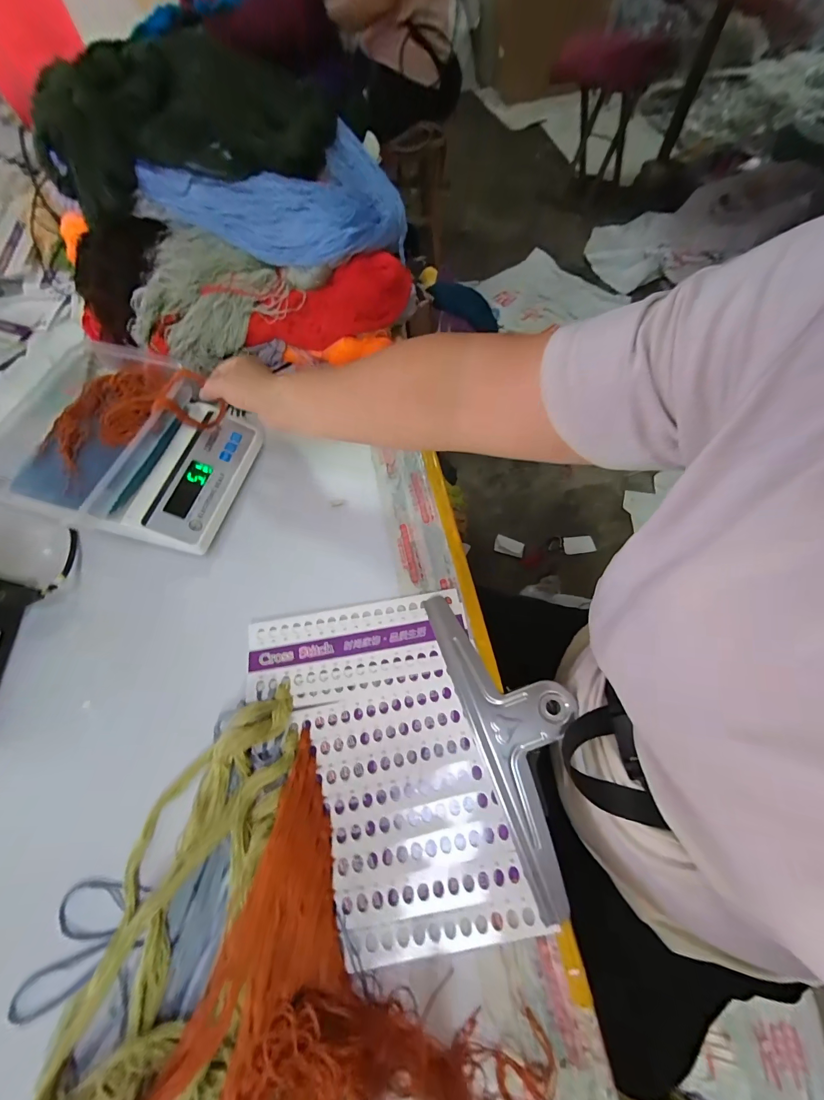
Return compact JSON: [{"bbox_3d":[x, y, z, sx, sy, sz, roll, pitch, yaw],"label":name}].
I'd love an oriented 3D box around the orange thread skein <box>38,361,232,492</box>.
[{"bbox_3d":[-0.363,-0.174,0.461,0.199,0.043,0.134,-30,69,-9],"label":"orange thread skein"}]

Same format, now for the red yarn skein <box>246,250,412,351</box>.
[{"bbox_3d":[-0.123,-0.364,0.560,0.260,0.082,0.065,-22,66,-6],"label":"red yarn skein"}]

